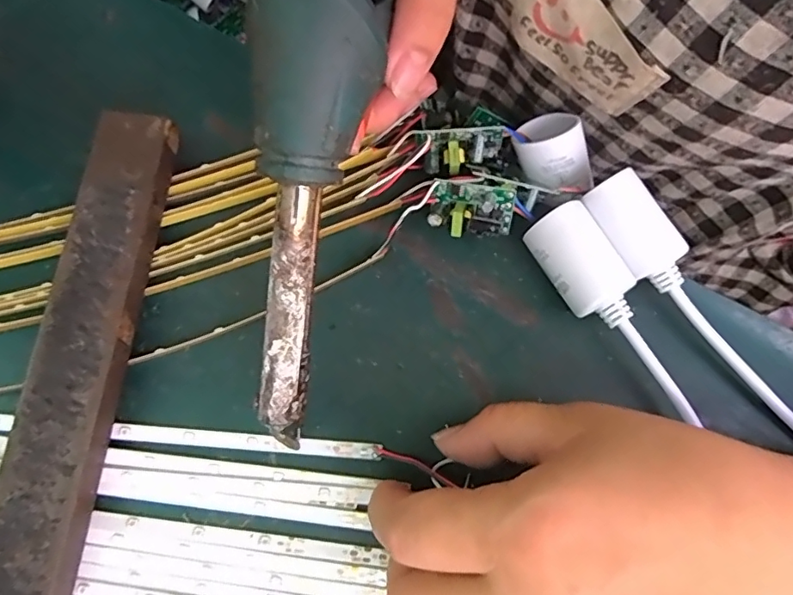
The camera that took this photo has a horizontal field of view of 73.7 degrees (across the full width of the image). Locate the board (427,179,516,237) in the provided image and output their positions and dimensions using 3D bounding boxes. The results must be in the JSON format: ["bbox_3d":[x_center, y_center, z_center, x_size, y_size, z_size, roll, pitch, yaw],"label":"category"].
[{"bbox_3d":[0.032,-0.037,0.226,0.034,0.014,0.022,11,71,2],"label":"board"}]

